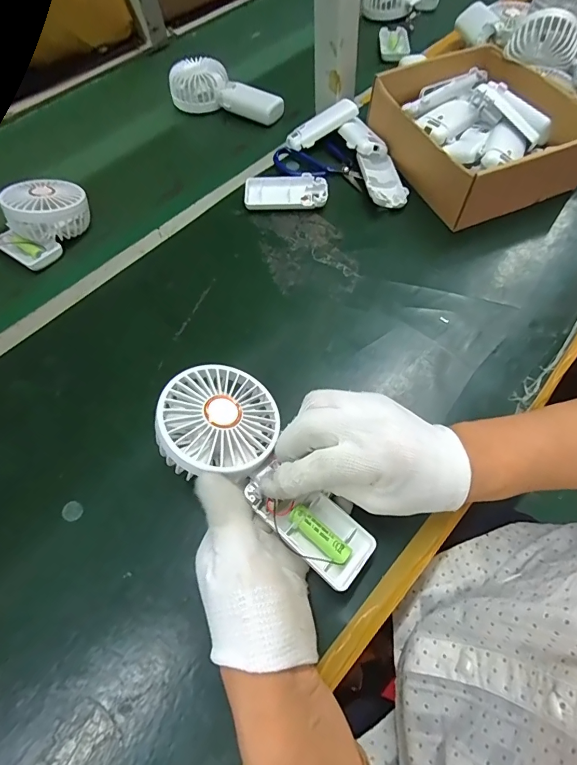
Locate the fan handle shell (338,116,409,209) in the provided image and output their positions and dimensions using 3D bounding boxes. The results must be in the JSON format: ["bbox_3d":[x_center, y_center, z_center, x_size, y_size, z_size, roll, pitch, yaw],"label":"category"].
[{"bbox_3d":[0.103,-0.269,0.496,0.047,0.030,0.149,-15,63,-5],"label":"fan handle shell"}]

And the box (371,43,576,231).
[{"bbox_3d":[0.217,-0.297,0.486,0.179,0.072,0.220,-26,65,-10],"label":"box"}]

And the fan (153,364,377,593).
[{"bbox_3d":[-0.020,0.067,0.292,0.088,0.045,0.187,-35,83,-17],"label":"fan"}]

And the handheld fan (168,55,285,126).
[{"bbox_3d":[-0.093,-0.414,0.595,0.168,0.056,0.069,30,68,16],"label":"handheld fan"}]

